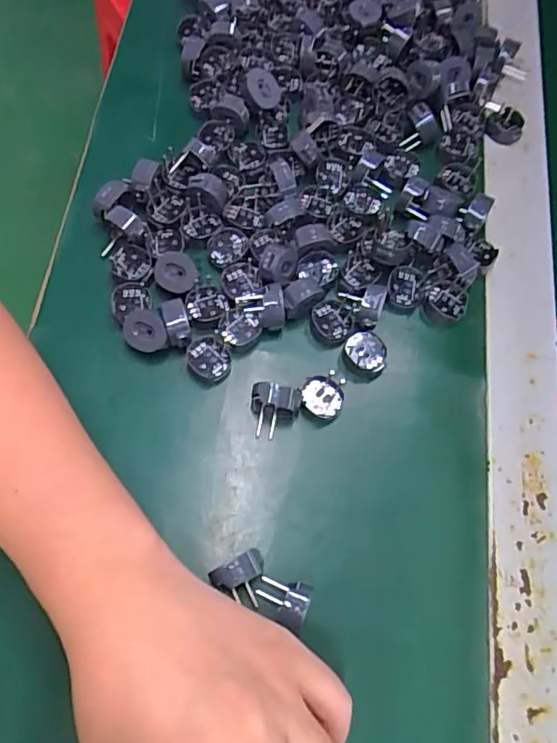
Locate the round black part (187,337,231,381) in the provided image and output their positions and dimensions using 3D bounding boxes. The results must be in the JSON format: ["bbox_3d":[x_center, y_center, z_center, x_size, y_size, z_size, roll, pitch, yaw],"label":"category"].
[{"bbox_3d":[-0.043,-0.007,0.363,0.026,0.011,0.026,1,71,-2],"label":"round black part"}]

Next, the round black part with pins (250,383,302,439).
[{"bbox_3d":[-0.003,0.024,0.347,0.029,0.021,0.029,9,71,1],"label":"round black part with pins"}]

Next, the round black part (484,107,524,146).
[{"bbox_3d":[0.174,-0.188,0.441,0.027,0.016,0.022,24,72,6],"label":"round black part"}]

